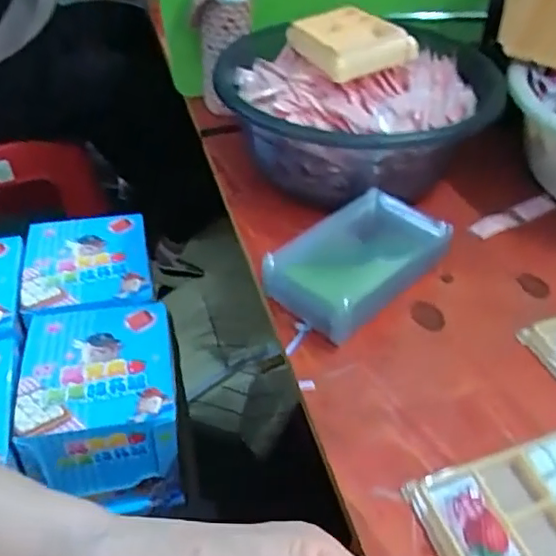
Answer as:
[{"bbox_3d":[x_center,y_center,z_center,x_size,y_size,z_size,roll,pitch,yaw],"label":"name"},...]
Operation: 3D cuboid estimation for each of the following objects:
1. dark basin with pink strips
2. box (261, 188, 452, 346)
[{"bbox_3d":[0.074,-0.153,0.581,0.256,0.110,0.249,0,43,0],"label":"dark basin with pink strips"},{"bbox_3d":[0.067,-0.013,0.469,0.080,0.046,0.150,33,52,30],"label":"box"}]

